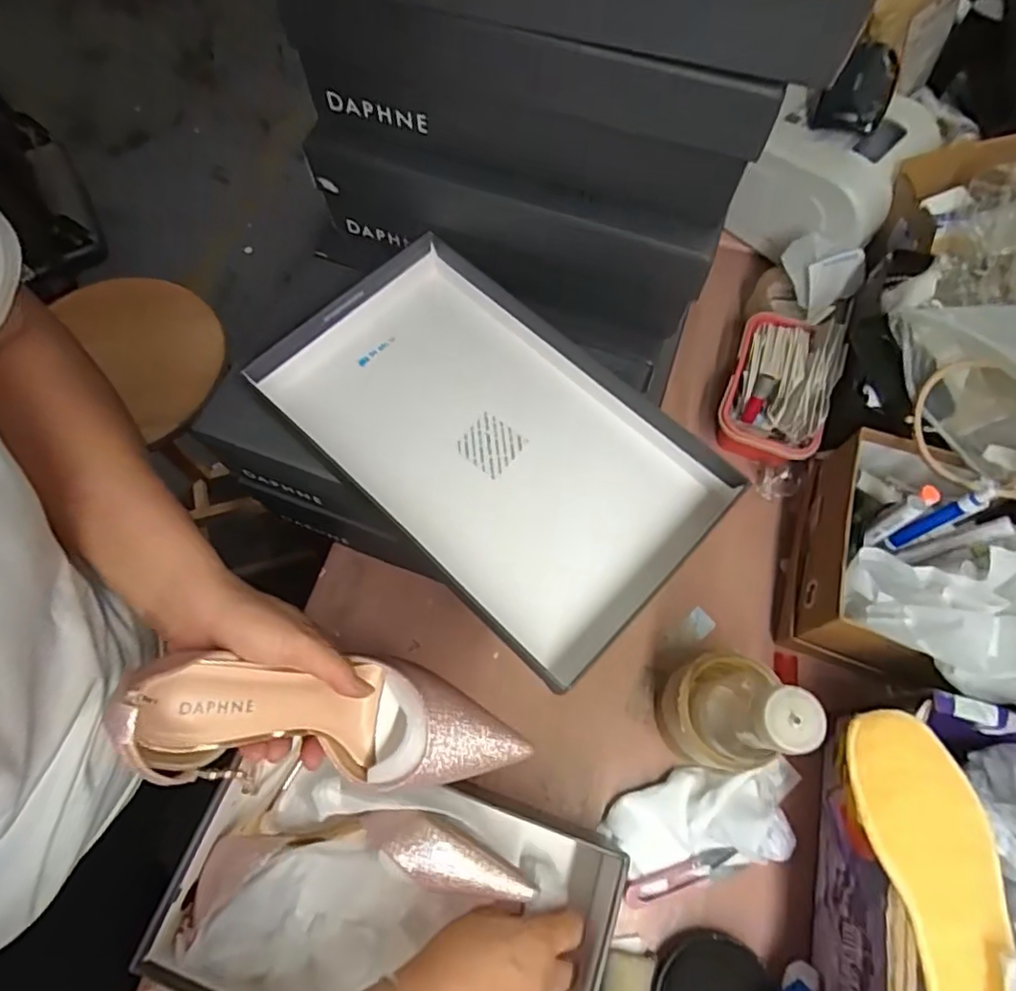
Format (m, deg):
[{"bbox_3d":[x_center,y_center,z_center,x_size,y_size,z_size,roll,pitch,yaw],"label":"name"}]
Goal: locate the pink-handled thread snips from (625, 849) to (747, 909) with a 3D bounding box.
[{"bbox_3d":[0.145,0.315,0.501,0.100,0.008,0.023,-16,69,-8],"label":"pink-handled thread snips"}]

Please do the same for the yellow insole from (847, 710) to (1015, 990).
[{"bbox_3d":[0.276,0.244,0.381,0.075,0.013,0.205,-15,75,0],"label":"yellow insole"}]

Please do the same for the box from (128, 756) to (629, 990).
[{"bbox_3d":[-0.079,0.305,0.463,0.312,0.100,0.177,20,69,7],"label":"box"}]

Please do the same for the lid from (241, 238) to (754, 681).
[{"bbox_3d":[-0.012,-0.040,0.428,0.304,0.044,0.189,41,73,15],"label":"lid"}]

